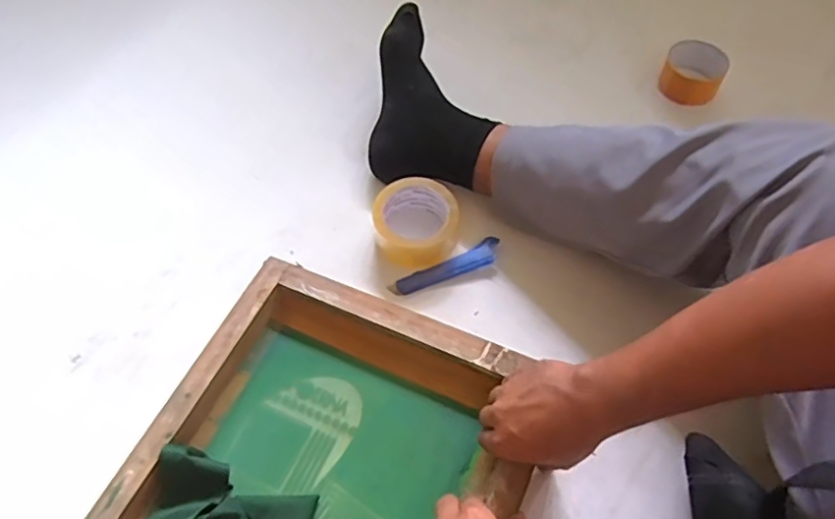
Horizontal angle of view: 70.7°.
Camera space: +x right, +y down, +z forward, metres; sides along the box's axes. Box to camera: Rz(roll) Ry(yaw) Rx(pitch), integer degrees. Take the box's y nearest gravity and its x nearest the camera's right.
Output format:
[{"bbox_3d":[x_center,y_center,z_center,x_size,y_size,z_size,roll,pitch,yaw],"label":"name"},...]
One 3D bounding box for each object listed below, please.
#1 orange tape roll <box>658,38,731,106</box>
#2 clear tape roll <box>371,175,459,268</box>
[{"bbox_3d":[0.381,-0.257,0.814,0.079,0.054,0.072,-1,59,1],"label":"orange tape roll"},{"bbox_3d":[-0.003,-0.046,0.702,0.097,0.044,0.096,-1,59,1],"label":"clear tape roll"}]

